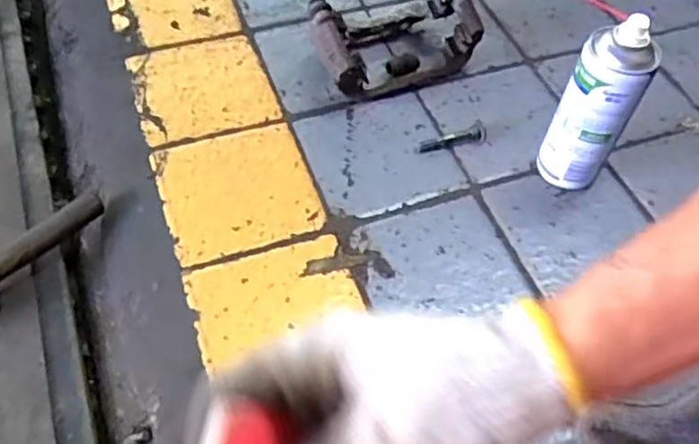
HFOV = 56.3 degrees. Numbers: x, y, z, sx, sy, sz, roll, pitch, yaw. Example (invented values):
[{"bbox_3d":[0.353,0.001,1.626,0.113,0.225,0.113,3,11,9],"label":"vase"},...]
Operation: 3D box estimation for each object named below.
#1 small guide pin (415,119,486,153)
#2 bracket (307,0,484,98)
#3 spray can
[{"bbox_3d":[0.108,-0.090,0.701,0.080,0.017,0.019,-12,56,-10],"label":"small guide pin"},{"bbox_3d":[0.049,-0.215,0.744,0.187,0.085,0.105,-20,58,-15],"label":"bracket"},{"bbox_3d":[0.229,-0.102,0.615,0.063,0.190,0.049,27,58,15],"label":"spray can"}]

